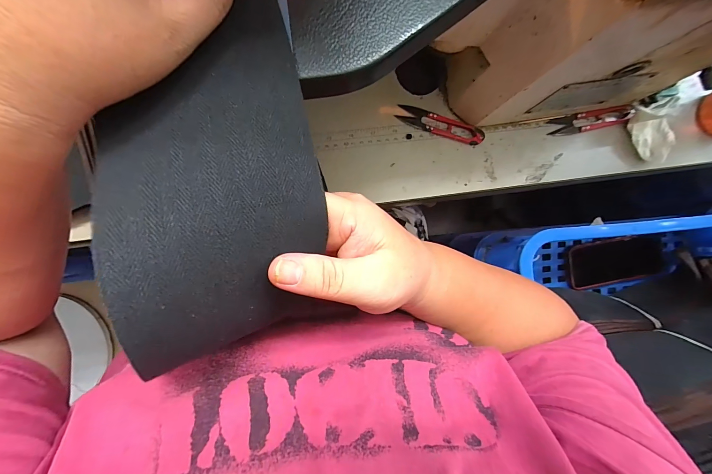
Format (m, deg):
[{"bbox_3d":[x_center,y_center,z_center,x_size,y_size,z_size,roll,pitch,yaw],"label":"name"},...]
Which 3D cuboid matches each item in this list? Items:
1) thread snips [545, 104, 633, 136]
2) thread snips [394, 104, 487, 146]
[{"bbox_3d":[0.279,-0.138,0.362,0.100,0.008,0.022,-12,90,-3],"label":"thread snips"},{"bbox_3d":[0.097,-0.129,0.353,0.101,0.008,0.024,17,88,-3],"label":"thread snips"}]

